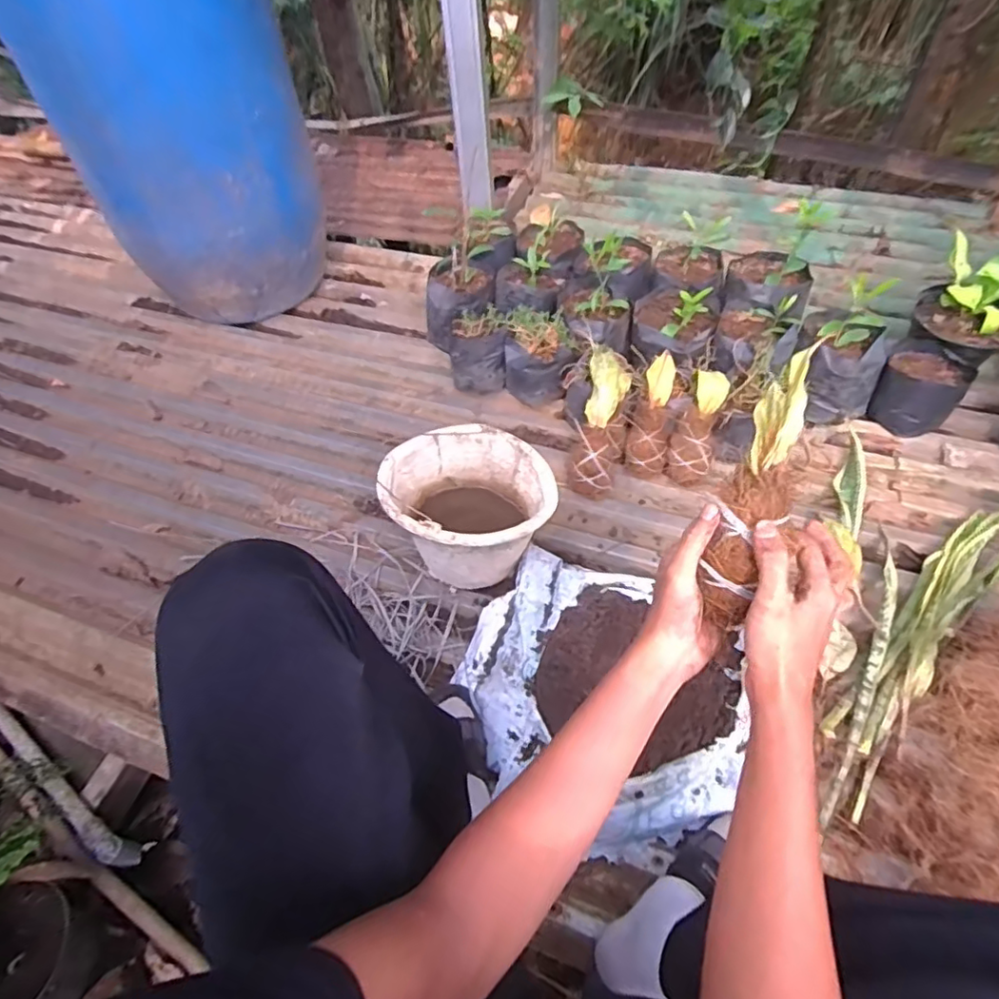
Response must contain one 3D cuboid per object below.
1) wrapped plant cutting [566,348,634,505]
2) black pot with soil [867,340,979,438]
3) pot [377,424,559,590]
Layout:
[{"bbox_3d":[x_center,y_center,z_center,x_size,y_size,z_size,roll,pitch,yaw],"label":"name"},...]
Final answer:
[{"bbox_3d":[0.174,-0.134,1.017,0.081,0.064,0.261,11,95,13],"label":"wrapped plant cutting"},{"bbox_3d":[0.755,-0.198,1.075,0.130,0.114,0.132,-2,55,2],"label":"black pot with soil"},{"bbox_3d":[-0.047,0.014,0.918,0.224,0.183,0.238,-2,55,2],"label":"pot"}]

